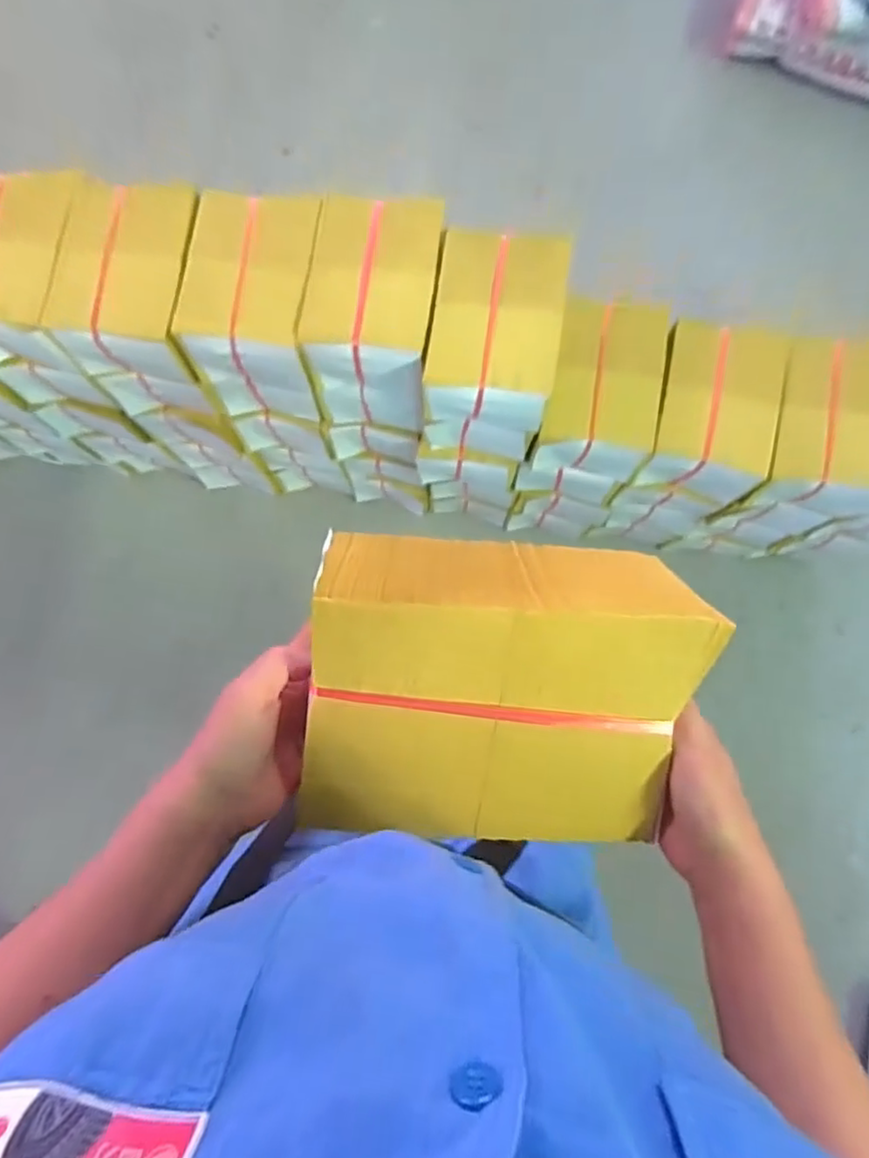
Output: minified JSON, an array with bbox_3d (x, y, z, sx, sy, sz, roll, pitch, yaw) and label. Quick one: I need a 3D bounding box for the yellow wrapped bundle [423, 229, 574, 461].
[{"bbox_3d":[0.078,-0.309,0.884,0.153,0.227,0.208,8,81,1],"label":"yellow wrapped bundle"}]

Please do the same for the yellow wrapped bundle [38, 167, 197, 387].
[{"bbox_3d":[-0.410,-0.402,0.873,0.170,0.101,0.219,7,81,1],"label":"yellow wrapped bundle"}]

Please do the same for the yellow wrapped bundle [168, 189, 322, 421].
[{"bbox_3d":[-0.254,-0.380,0.926,0.137,0.222,0.218,7,81,1],"label":"yellow wrapped bundle"}]

